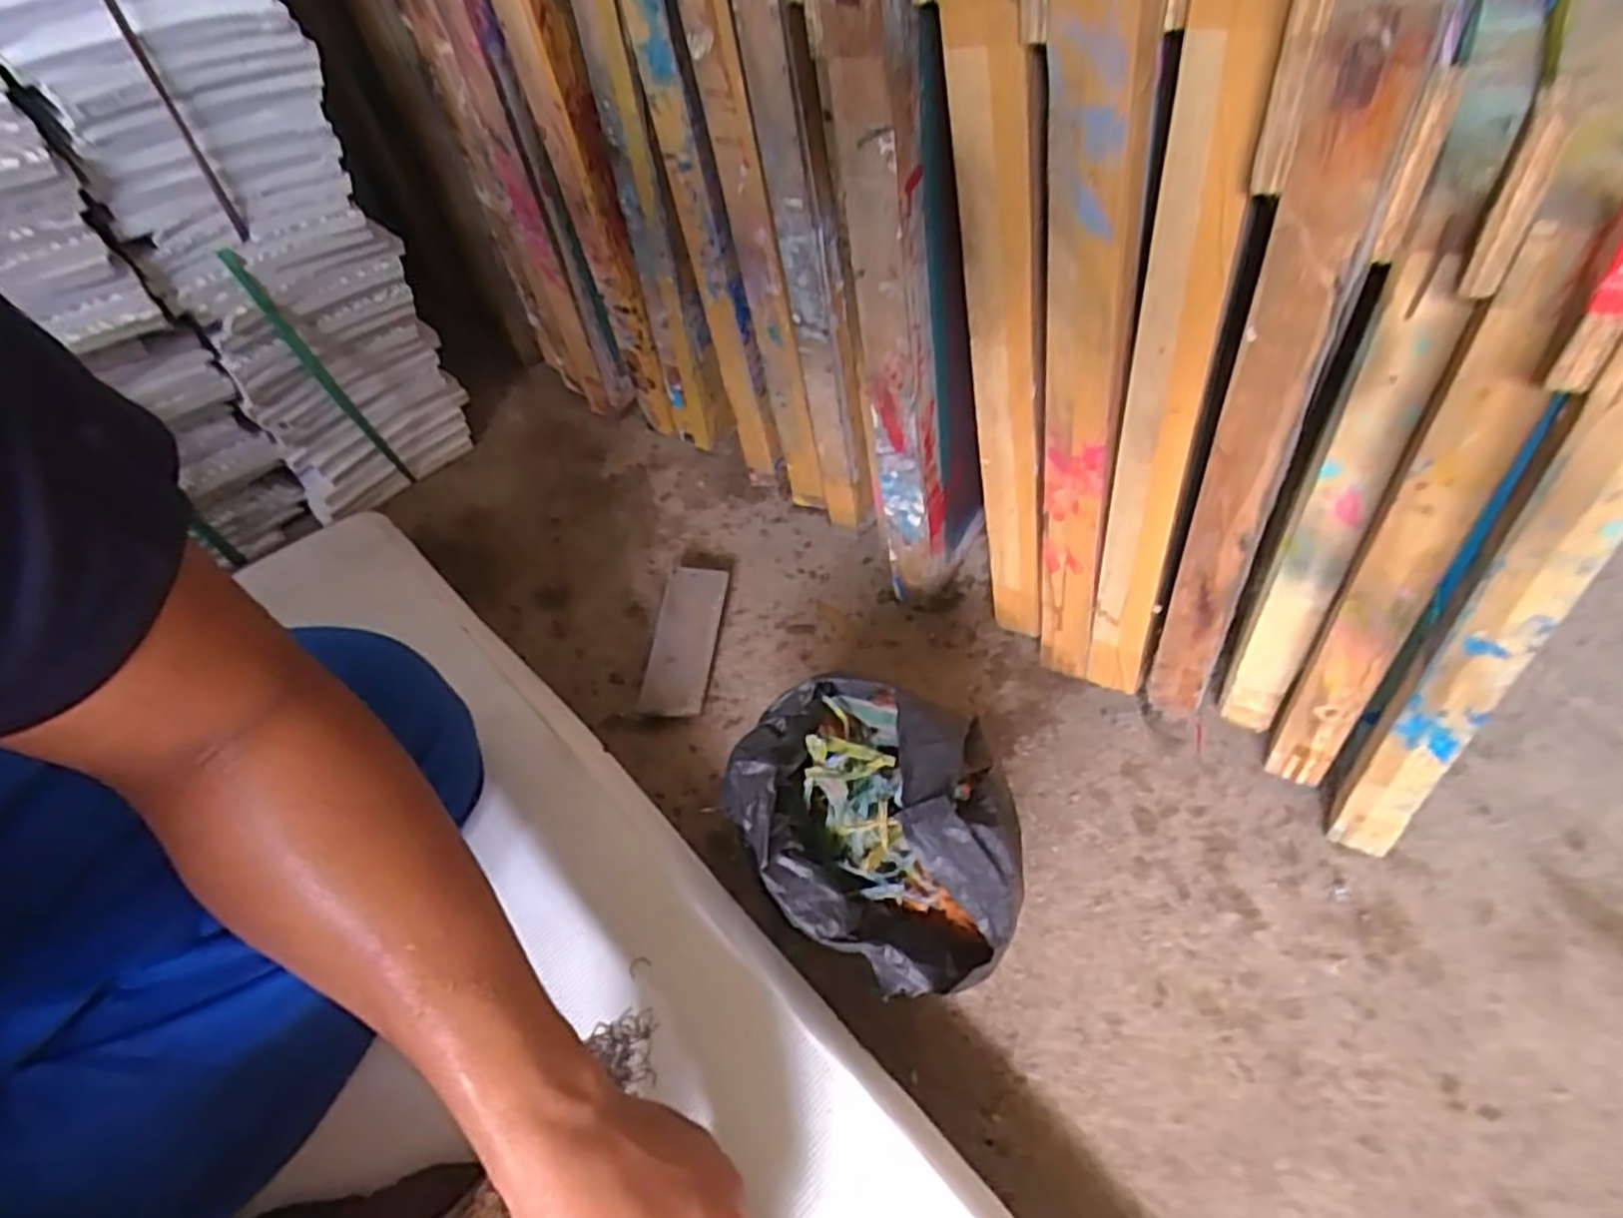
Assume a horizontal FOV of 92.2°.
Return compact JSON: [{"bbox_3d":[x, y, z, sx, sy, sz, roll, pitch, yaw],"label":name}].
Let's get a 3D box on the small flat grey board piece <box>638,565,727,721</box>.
[{"bbox_3d":[-0.106,0.026,0.656,0.054,0.023,0.135,8,57,5],"label":"small flat grey board piece"}]

